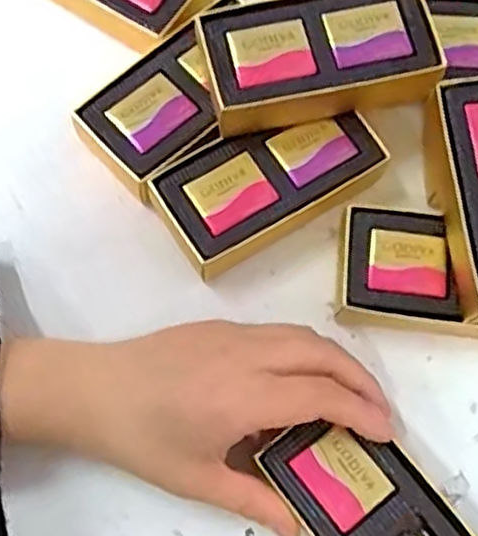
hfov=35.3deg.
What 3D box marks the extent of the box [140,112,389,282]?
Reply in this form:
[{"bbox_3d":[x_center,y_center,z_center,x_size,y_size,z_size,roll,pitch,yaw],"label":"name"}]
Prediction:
[{"bbox_3d":[0.016,-0.042,0.394,0.111,0.035,0.058,-30,75,-11],"label":"box"}]

